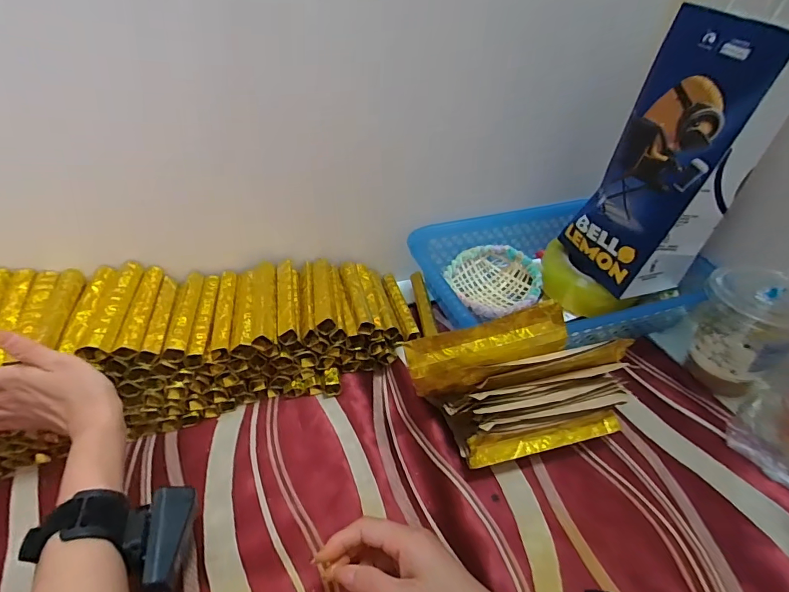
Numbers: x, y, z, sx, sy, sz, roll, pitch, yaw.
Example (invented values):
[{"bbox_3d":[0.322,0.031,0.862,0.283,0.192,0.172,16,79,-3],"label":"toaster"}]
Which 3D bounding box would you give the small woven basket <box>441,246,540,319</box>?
[{"bbox_3d":[0.134,-0.016,0.572,0.114,0.042,0.120,-2,40,1],"label":"small woven basket"}]

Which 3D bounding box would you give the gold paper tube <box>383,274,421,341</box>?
[{"bbox_3d":[0.005,0.006,0.569,0.020,0.013,0.138,-11,40,-9],"label":"gold paper tube"}]

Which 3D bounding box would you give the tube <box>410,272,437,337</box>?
[{"bbox_3d":[0.039,0.008,0.560,0.018,0.020,0.121,-6,40,-4],"label":"tube"}]

